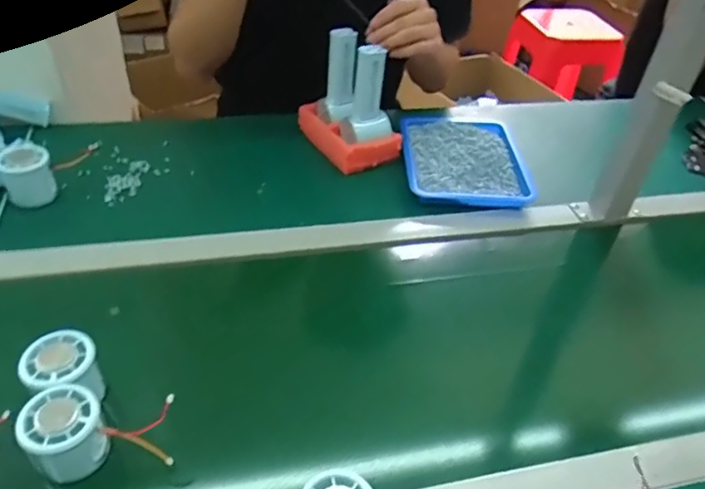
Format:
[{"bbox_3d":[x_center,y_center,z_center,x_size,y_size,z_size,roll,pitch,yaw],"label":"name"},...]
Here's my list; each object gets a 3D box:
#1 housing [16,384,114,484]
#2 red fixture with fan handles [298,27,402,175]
[{"bbox_3d":[-0.227,0.154,0.451,0.055,0.061,0.056,3,41,-3],"label":"housing"},{"bbox_3d":[-0.002,-0.212,0.816,0.094,0.158,0.147,-21,47,-27],"label":"red fixture with fan handles"}]

